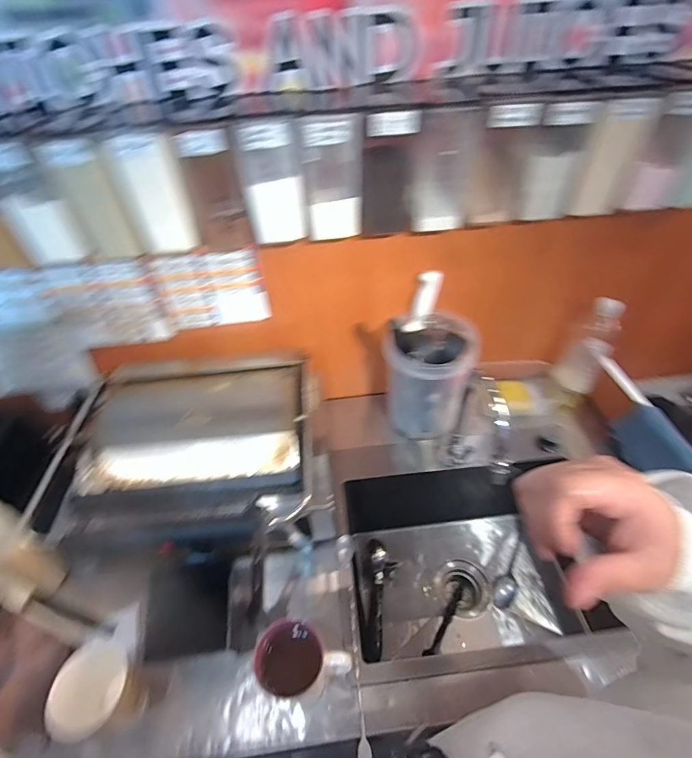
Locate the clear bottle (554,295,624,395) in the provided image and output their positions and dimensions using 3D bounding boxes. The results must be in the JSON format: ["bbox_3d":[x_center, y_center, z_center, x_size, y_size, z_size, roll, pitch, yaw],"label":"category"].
[{"bbox_3d":[0.509,-0.070,0.857,0.079,0.218,0.078,30,53,30],"label":"clear bottle"}]

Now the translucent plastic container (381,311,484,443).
[{"bbox_3d":[0.168,0.002,0.830,0.156,0.237,0.170,13,46,18],"label":"translucent plastic container"}]

